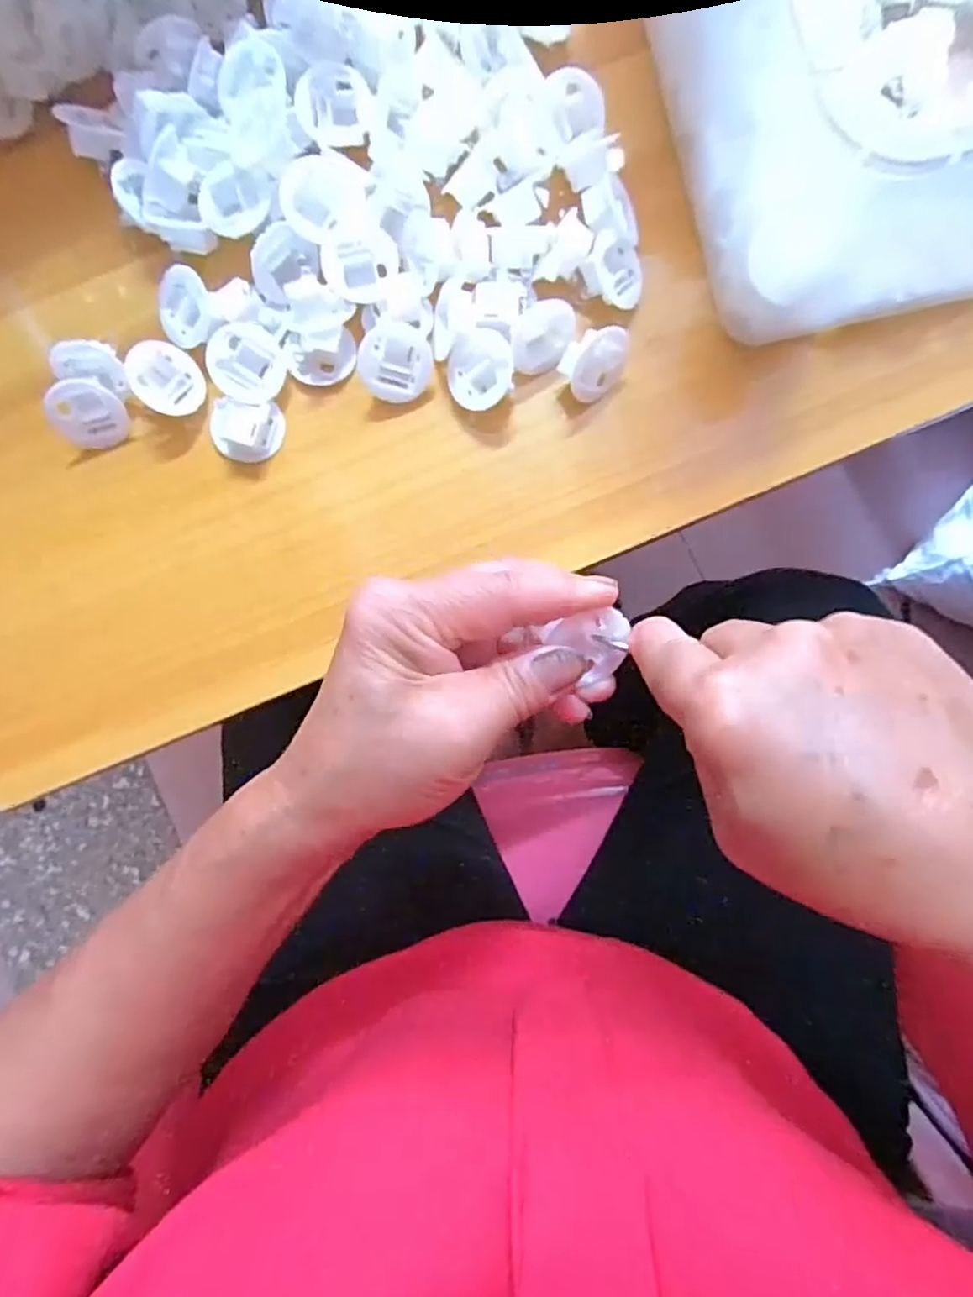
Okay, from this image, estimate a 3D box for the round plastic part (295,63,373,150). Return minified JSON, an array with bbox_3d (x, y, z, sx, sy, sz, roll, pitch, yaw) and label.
[{"bbox_3d":[-0.068,-0.240,0.295,0.032,0.009,0.033,0,86,1],"label":"round plastic part"}]

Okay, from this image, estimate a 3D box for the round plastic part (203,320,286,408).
[{"bbox_3d":[-0.108,-0.129,0.302,0.034,0.006,0.033,-34,111,-25],"label":"round plastic part"}]

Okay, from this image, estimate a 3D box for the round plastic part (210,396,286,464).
[{"bbox_3d":[-0.111,-0.100,0.307,0.032,0.017,0.027,-5,86,1],"label":"round plastic part"}]

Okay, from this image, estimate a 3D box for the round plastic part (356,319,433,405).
[{"bbox_3d":[-0.042,-0.130,0.307,0.034,0.011,0.034,-2,98,-17],"label":"round plastic part"}]

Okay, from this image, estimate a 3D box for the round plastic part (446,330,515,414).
[{"bbox_3d":[-0.001,-0.125,0.301,0.032,0.012,0.032,8,112,21],"label":"round plastic part"}]

